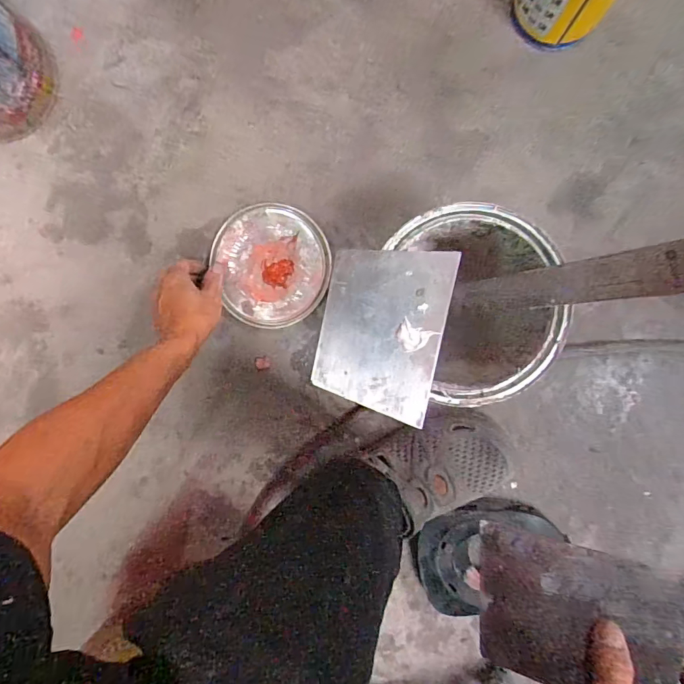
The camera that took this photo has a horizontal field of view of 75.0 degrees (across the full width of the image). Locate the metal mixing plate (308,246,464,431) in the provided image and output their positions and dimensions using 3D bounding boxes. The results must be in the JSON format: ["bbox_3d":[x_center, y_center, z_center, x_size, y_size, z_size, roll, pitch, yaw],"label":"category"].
[{"bbox_3d":[0.033,-0.010,0.372,0.100,0.005,0.137,12,95,5],"label":"metal mixing plate"}]

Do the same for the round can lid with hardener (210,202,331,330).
[{"bbox_3d":[-0.088,-0.098,0.571,0.142,0.010,0.153,0,95,4],"label":"round can lid with hardener"}]

